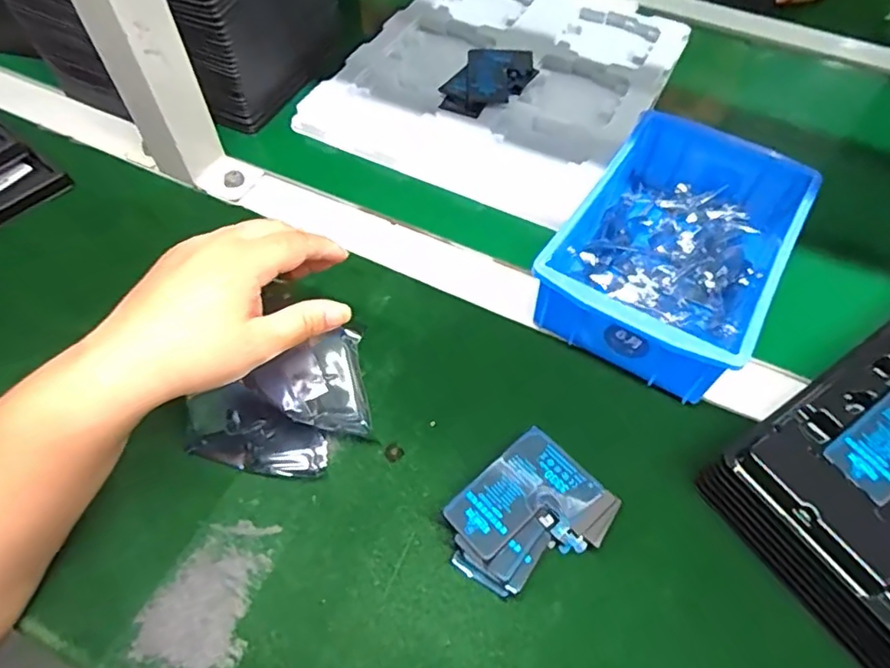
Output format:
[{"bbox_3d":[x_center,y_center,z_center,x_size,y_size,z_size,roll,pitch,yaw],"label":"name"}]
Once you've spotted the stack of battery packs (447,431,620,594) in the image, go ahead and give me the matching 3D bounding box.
[{"bbox_3d":[0.045,0.102,0.322,0.083,0.026,0.064,-37,64,-21],"label":"stack of battery packs"}]

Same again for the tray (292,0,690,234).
[{"bbox_3d":[0.056,-0.253,0.553,0.266,0.022,0.311,25,60,15],"label":"tray"}]

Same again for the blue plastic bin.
[{"bbox_3d":[0.158,-0.062,0.403,0.127,0.062,0.198,28,61,17],"label":"blue plastic bin"}]

